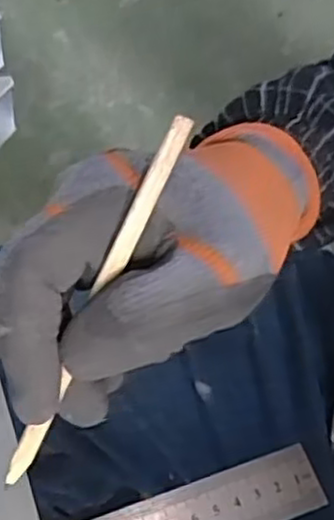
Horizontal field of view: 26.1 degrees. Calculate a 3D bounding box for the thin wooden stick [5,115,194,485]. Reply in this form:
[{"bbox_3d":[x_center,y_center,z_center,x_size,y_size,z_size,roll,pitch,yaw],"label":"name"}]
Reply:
[{"bbox_3d":[-0.026,0.017,0.256,0.007,0.005,0.147,29,101,12],"label":"thin wooden stick"}]

